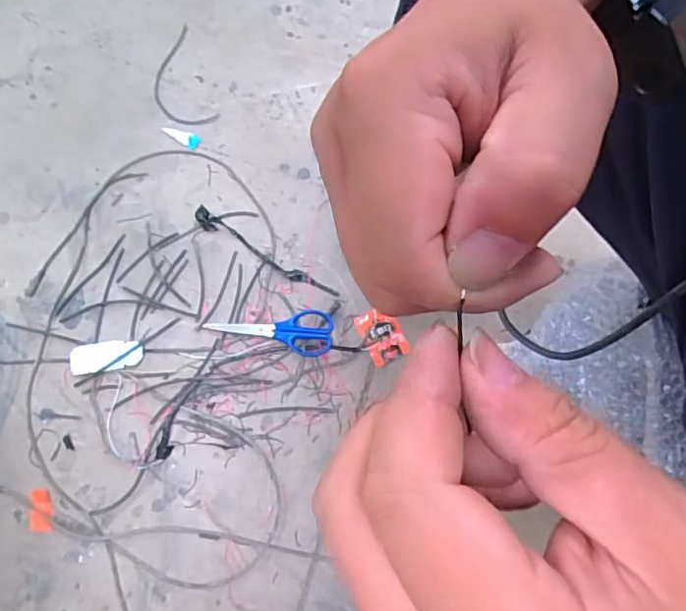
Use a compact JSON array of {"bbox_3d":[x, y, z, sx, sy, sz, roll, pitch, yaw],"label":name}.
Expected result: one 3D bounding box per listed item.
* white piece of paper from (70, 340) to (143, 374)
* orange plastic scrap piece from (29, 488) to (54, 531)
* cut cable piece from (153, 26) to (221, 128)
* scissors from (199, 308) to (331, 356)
[{"bbox_3d":[-0.305,0.065,0.744,0.093,0.008,0.039,-6,76,-1],"label":"white piece of paper"},{"bbox_3d":[-0.365,0.248,0.702,0.026,0.004,0.049,-7,76,-1],"label":"orange plastic scrap piece"},{"bbox_3d":[-0.242,-0.331,0.842,0.077,0.006,0.170,-20,76,-5],"label":"cut cable piece"},{"bbox_3d":[-0.095,0.034,0.744,0.163,0.017,0.058,1,76,1],"label":"scissors"}]

